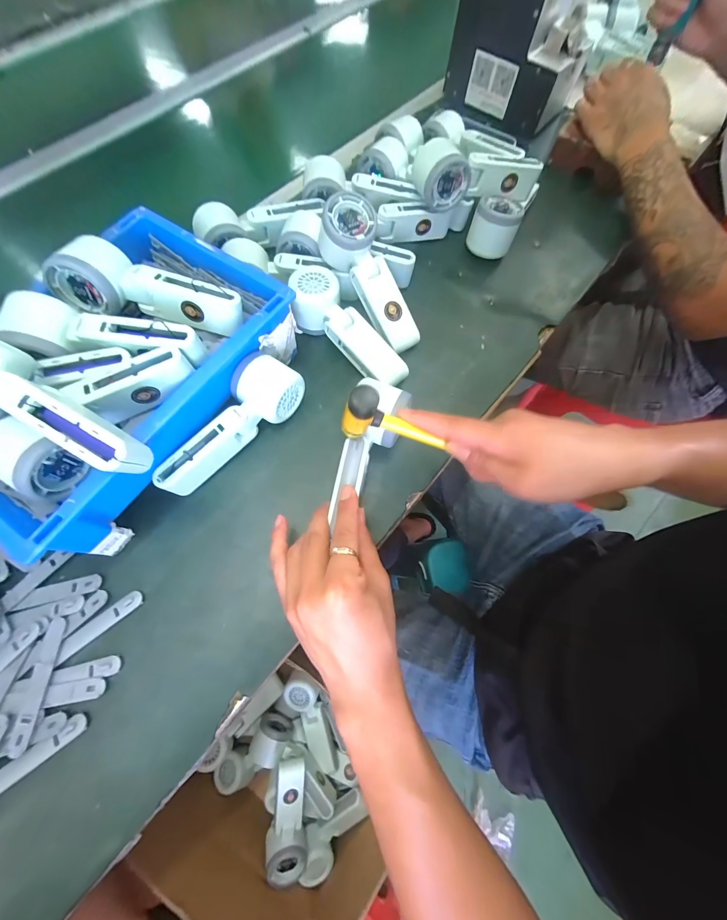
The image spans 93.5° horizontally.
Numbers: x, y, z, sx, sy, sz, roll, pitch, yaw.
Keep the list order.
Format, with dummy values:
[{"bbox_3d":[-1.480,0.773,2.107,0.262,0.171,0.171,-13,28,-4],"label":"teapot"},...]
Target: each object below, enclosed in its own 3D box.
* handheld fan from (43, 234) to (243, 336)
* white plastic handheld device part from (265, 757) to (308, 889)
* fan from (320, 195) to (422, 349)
[{"bbox_3d":[-0.200,-0.168,0.325,0.168,0.059,0.056,5,68,1],"label":"handheld fan"},{"bbox_3d":[-0.118,0.542,0.514,0.062,0.046,0.160,-3,69,-2],"label":"white plastic handheld device part"},{"bbox_3d":[0.009,-0.205,0.392,0.059,0.051,0.170,-36,105,-14],"label":"fan"}]

